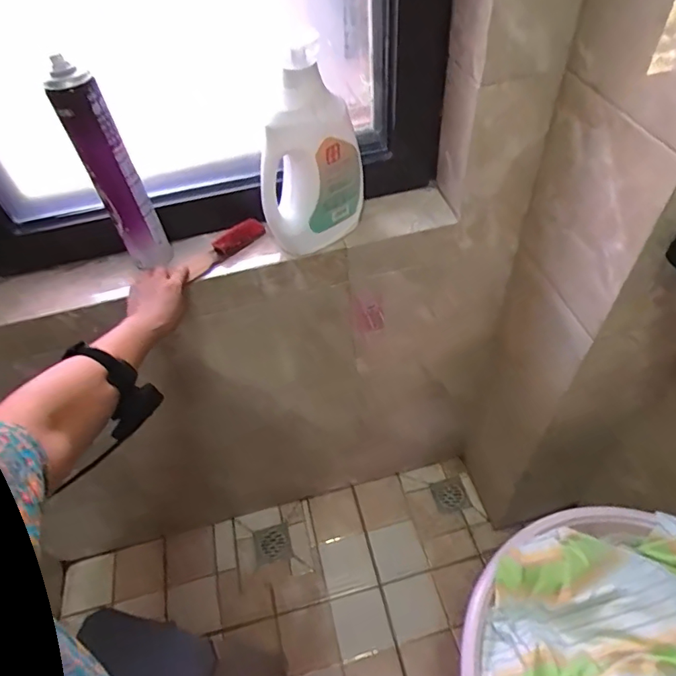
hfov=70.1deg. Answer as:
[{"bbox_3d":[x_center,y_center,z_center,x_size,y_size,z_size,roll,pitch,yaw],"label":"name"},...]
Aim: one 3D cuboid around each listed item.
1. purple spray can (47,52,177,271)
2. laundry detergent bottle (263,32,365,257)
[{"bbox_3d":[-0.323,-0.230,0.702,0.064,0.307,0.056,-26,55,-15],"label":"purple spray can"},{"bbox_3d":[-0.043,-0.264,0.726,0.171,0.267,0.076,-17,53,-8],"label":"laundry detergent bottle"}]

